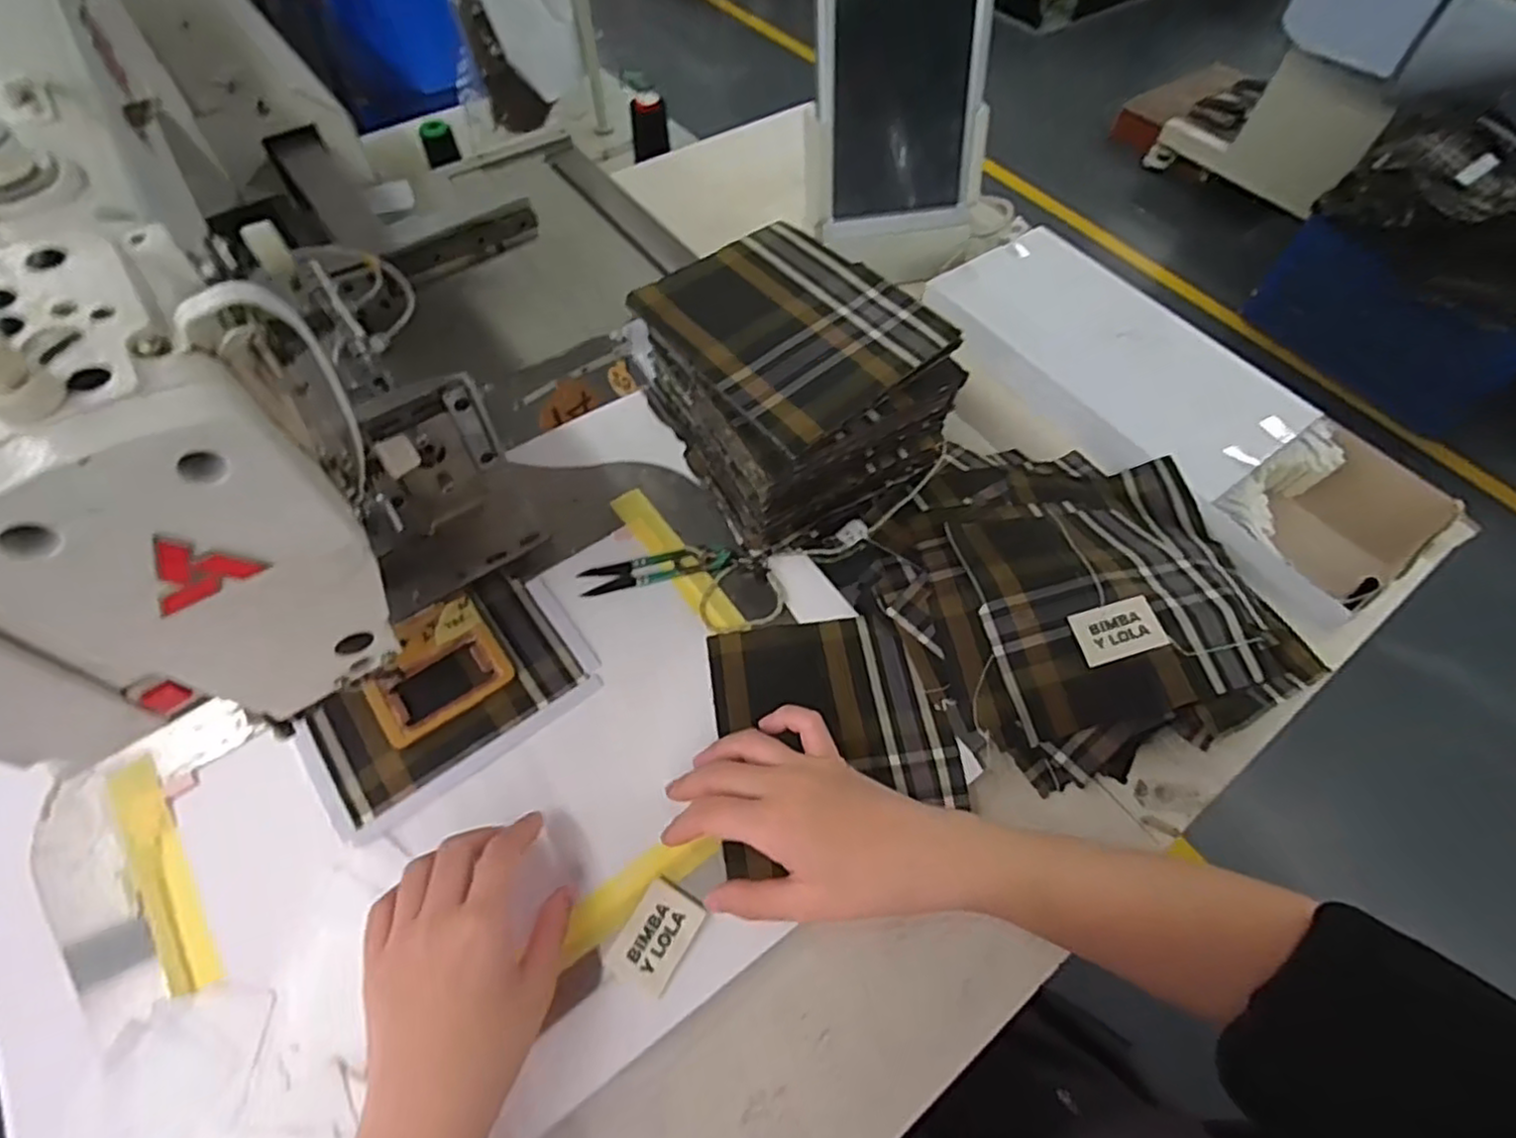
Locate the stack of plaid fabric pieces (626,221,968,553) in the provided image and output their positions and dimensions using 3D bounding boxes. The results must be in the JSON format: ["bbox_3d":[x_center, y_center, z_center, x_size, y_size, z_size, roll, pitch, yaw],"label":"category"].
[{"bbox_3d":[0.022,-0.129,0.504,0.160,0.127,0.178,-28,63,-18],"label":"stack of plaid fabric pieces"}]

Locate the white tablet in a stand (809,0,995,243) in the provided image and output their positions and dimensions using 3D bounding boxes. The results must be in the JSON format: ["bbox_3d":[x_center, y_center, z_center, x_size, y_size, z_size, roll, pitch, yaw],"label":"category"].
[{"bbox_3d":[0.122,-0.387,0.601,0.157,0.208,0.089,-9,59,-8],"label":"white tablet in a stand"}]

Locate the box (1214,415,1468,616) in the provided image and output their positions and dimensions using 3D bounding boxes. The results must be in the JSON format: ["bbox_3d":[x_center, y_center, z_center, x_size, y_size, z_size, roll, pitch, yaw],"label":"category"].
[{"bbox_3d":[0.432,-0.033,0.540,0.147,0.066,0.115,-28,64,-18],"label":"box"}]

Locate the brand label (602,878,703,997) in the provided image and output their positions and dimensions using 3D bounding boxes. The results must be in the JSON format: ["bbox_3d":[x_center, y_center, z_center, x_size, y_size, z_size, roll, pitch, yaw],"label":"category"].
[{"bbox_3d":[-0.054,0.195,0.372,0.035,0.004,0.050,27,61,13],"label":"brand label"}]

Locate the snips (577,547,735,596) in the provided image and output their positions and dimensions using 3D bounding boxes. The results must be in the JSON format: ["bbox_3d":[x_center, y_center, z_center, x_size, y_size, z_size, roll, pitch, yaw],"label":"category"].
[{"bbox_3d":[-0.070,-0.002,0.487,0.102,0.009,0.022,-11,59,-9],"label":"snips"}]

